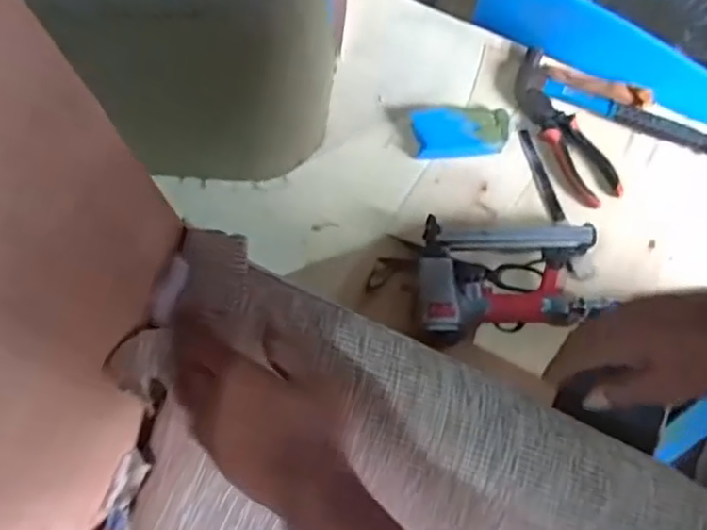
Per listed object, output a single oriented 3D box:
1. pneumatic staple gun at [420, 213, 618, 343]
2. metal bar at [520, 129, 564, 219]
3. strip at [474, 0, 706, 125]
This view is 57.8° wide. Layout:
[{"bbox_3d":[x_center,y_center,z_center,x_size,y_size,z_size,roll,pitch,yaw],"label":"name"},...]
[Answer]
[{"bbox_3d":[0.175,0.011,0.729,0.204,0.054,0.136,-5,70,-2],"label":"pneumatic staple gun"},{"bbox_3d":[0.233,-0.113,0.803,0.016,0.012,0.128,-16,70,-6],"label":"metal bar"},{"bbox_3d":[0.393,-0.242,0.838,0.505,0.091,0.020,30,45,0],"label":"strip"}]

